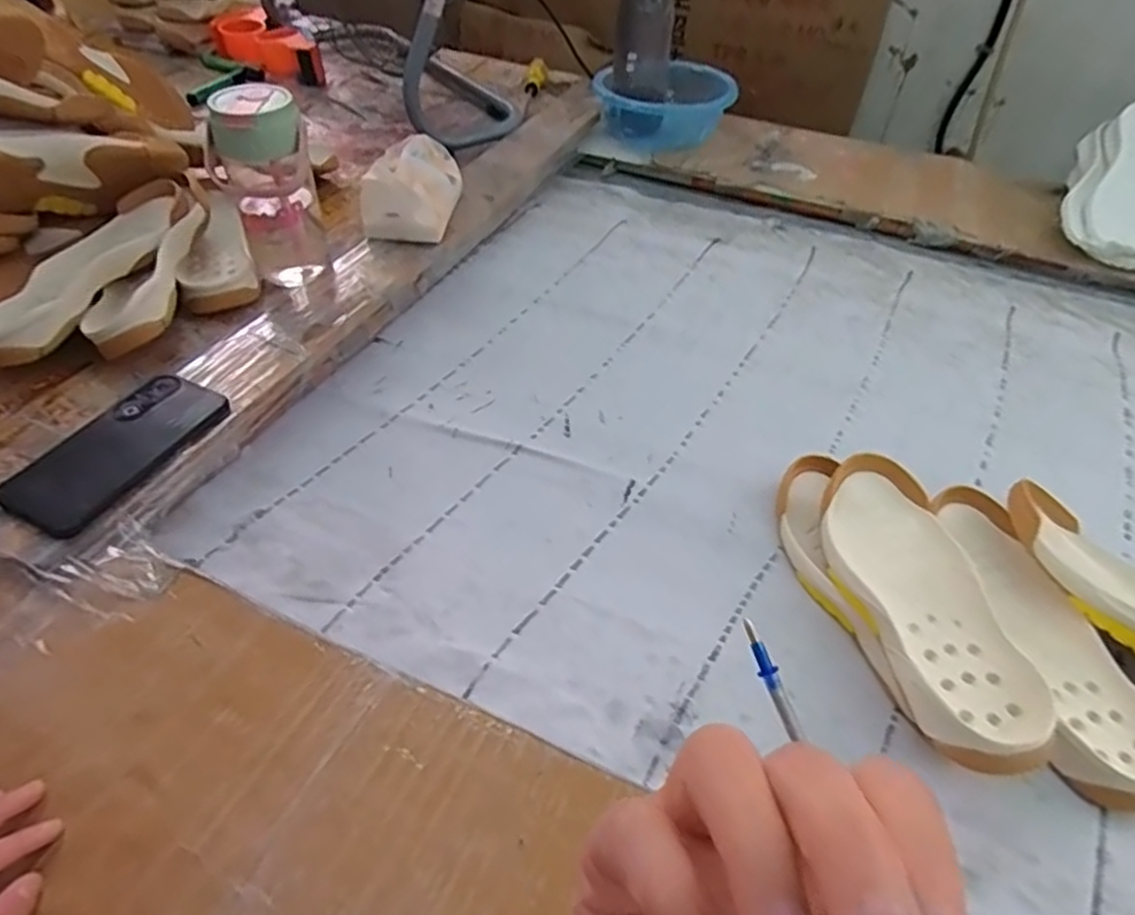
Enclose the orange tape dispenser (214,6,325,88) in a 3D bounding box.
[{"bbox_3d":[-0.517,-0.709,1.225,0.111,0.060,0.224,-30,55,-28],"label":"orange tape dispenser"}]

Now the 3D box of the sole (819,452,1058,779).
[{"bbox_3d":[0.252,0.095,0.511,0.096,0.035,0.258,1,45,-2],"label":"sole"}]

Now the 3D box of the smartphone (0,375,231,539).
[{"bbox_3d":[-0.360,-0.009,0.570,0.081,0.012,0.164,24,49,13],"label":"smartphone"}]

